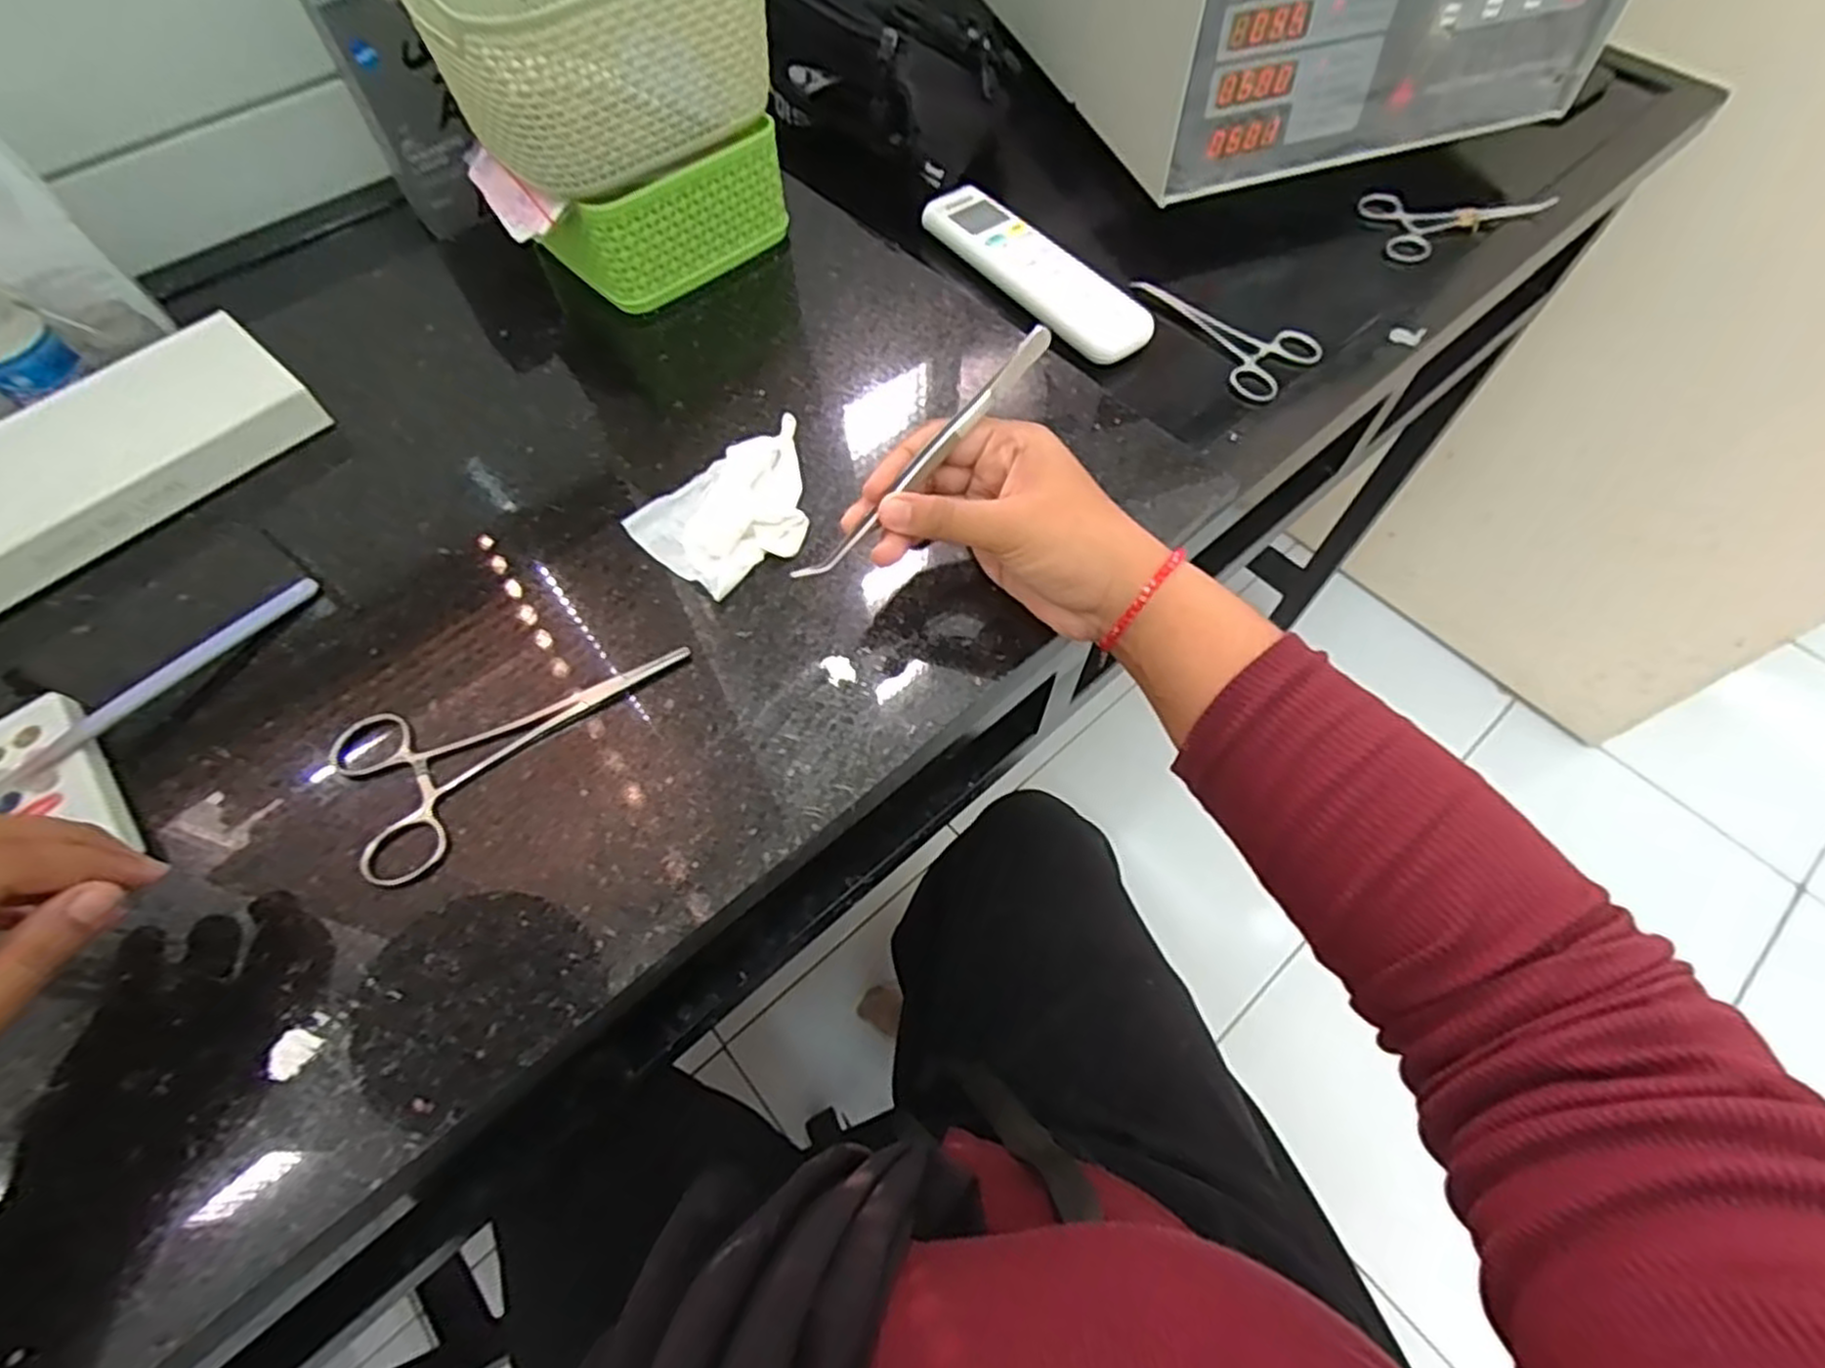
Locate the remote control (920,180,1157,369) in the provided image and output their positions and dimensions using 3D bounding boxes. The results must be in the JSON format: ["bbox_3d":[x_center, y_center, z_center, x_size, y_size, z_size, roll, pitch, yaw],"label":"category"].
[{"bbox_3d":[0.079,-0.266,0.498,0.055,0.015,0.176,-34,67,-17],"label":"remote control"}]

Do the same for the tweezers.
[{"bbox_3d":[0.006,-0.094,0.322,0.146,0.012,0.009,-46,70,-1],"label":"tweezers"}]

